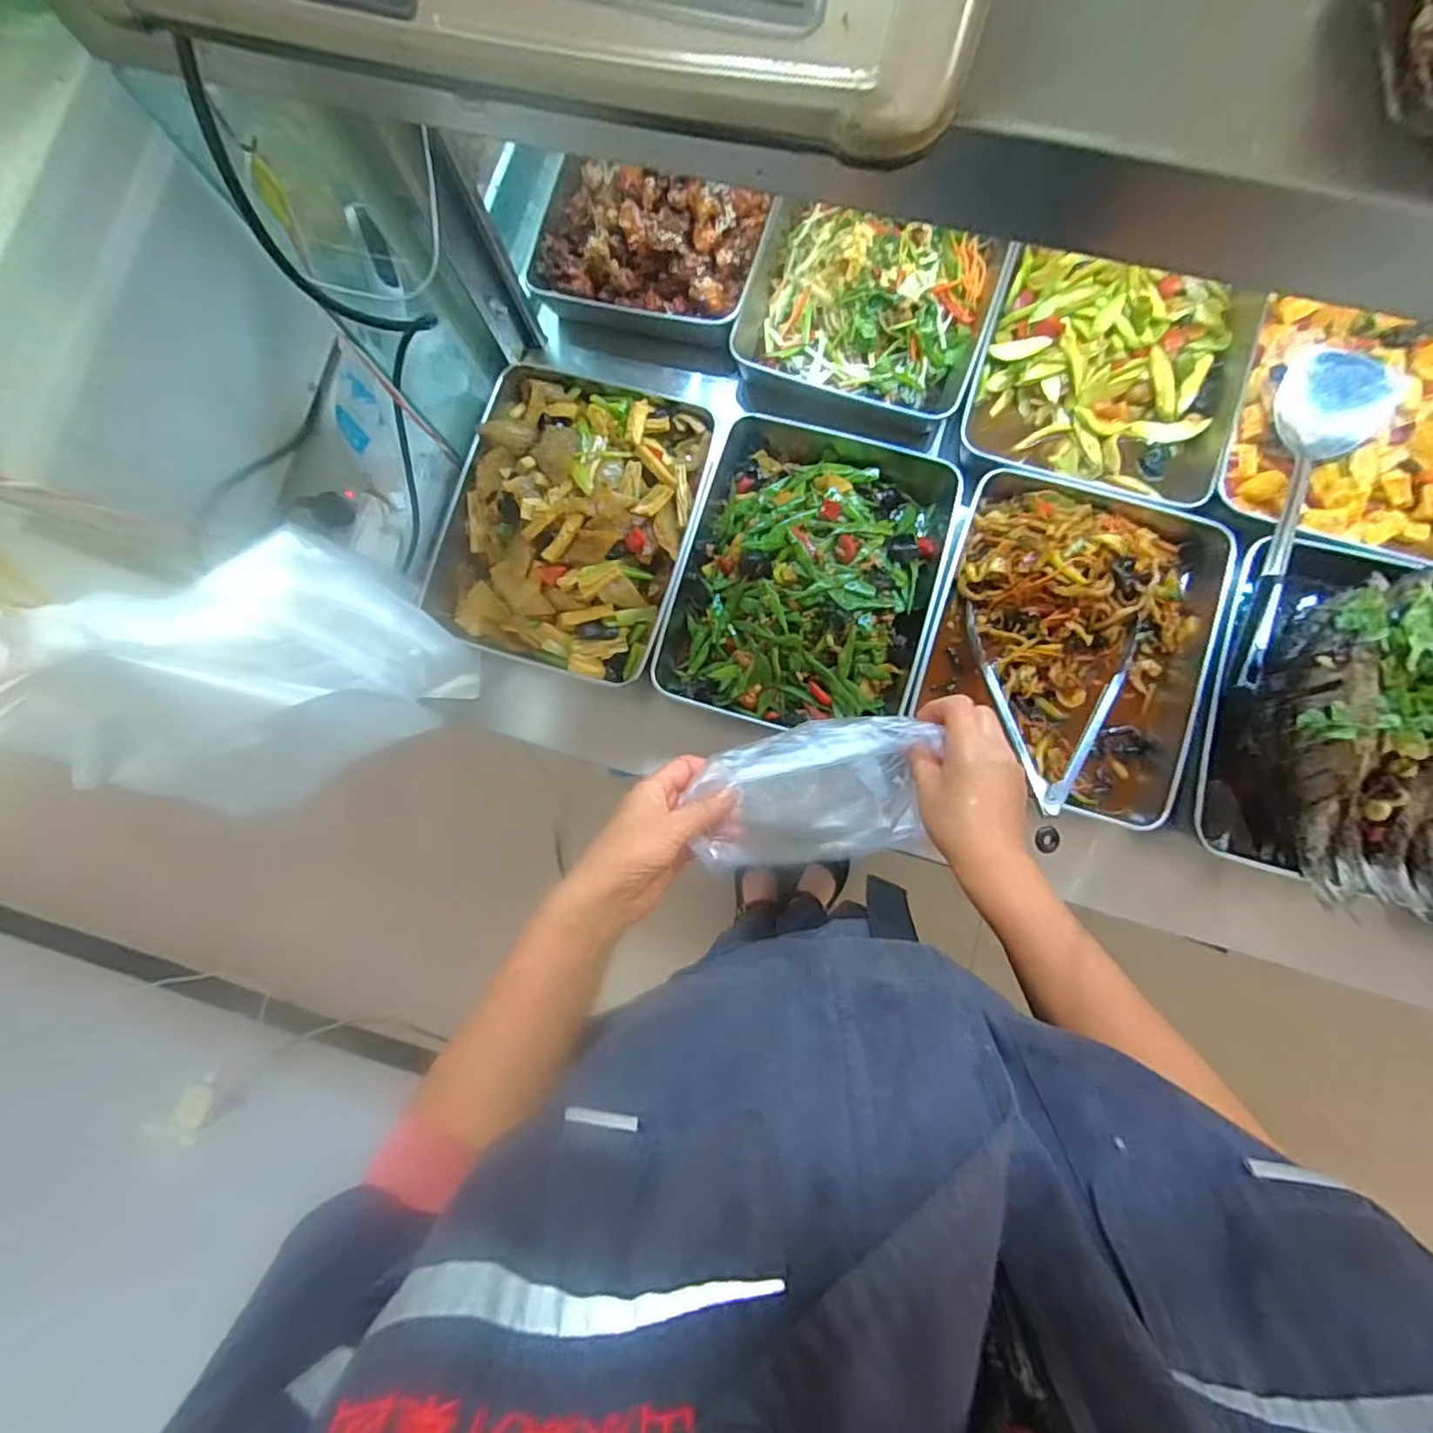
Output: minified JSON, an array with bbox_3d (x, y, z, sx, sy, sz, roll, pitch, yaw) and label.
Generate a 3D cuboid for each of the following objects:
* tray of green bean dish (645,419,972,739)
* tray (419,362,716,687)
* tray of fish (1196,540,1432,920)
[{"bbox_3d":[0.089,-0.131,0.628,0.245,0.063,0.324,15,84,5],"label":"tray of green bean dish"},{"bbox_3d":[-0.151,-0.203,0.643,0.246,0.070,0.300,17,85,5],"label":"tray"},{"bbox_3d":[0.568,0.006,0.559,0.242,0.113,0.301,15,84,5],"label":"tray of fish"}]

